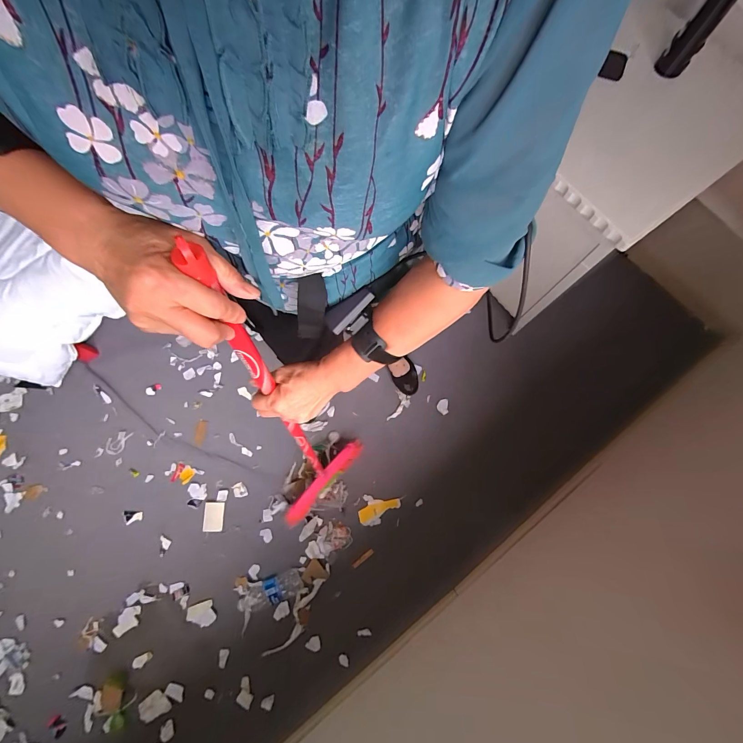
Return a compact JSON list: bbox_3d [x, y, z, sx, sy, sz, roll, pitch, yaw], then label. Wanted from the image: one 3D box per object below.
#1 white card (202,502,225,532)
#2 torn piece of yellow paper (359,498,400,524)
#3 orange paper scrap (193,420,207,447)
[{"bbox_3d":[-0.573,0.527,1.220,0.067,0.006,0.098,3,71,-13],"label":"white card"},{"bbox_3d":[0.028,0.492,1.197,0.152,0.004,0.050,-19,78,-5],"label":"torn piece of yellow paper"},{"bbox_3d":[-0.649,0.234,1.272,0.038,0.006,0.094,4,77,0],"label":"orange paper scrap"}]

